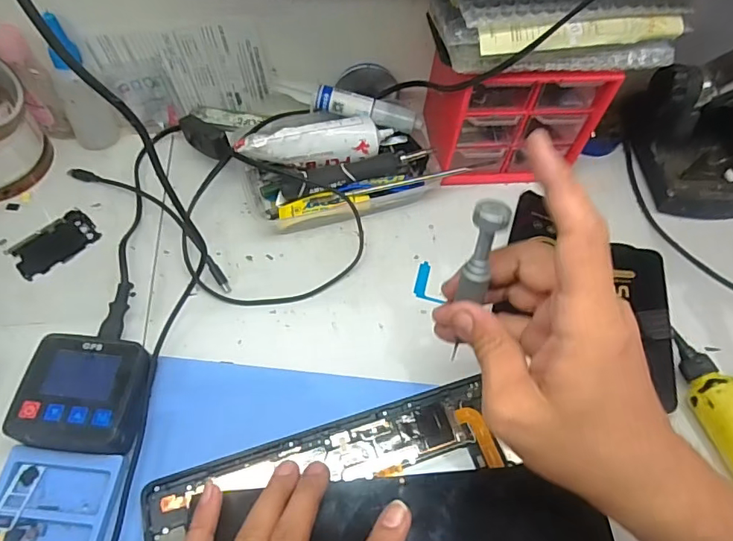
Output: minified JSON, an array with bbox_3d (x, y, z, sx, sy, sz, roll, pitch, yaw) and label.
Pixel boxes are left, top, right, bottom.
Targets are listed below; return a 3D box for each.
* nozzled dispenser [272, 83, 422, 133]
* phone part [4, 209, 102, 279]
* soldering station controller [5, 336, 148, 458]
[{"bbox_3d":[-0.015,-0.147,0.444,0.129,0.022,0.018,10,59,2],"label":"nozzled dispenser"},{"bbox_3d":[-0.256,-0.022,0.410,0.040,0.004,0.065,40,63,19],"label":"phone part"},{"bbox_3d":[-0.184,0.083,0.328,0.073,0.033,0.073,2,58,-3],"label":"soldering station controller"}]

